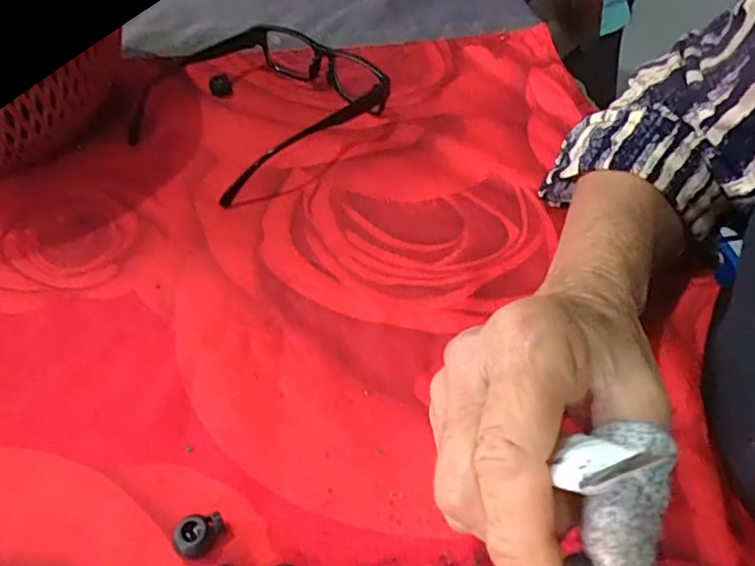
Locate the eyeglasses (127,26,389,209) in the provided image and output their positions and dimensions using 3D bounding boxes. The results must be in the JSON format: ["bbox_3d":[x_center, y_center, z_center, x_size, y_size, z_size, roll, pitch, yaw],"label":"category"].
[{"bbox_3d":[-0.089,-0.138,0.420,0.150,0.039,0.175,-35,57,-28],"label":"eyeglasses"}]

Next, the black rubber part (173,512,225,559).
[{"bbox_3d":[-0.068,0.097,0.225,0.018,0.010,0.013,-17,50,-15],"label":"black rubber part"}]

